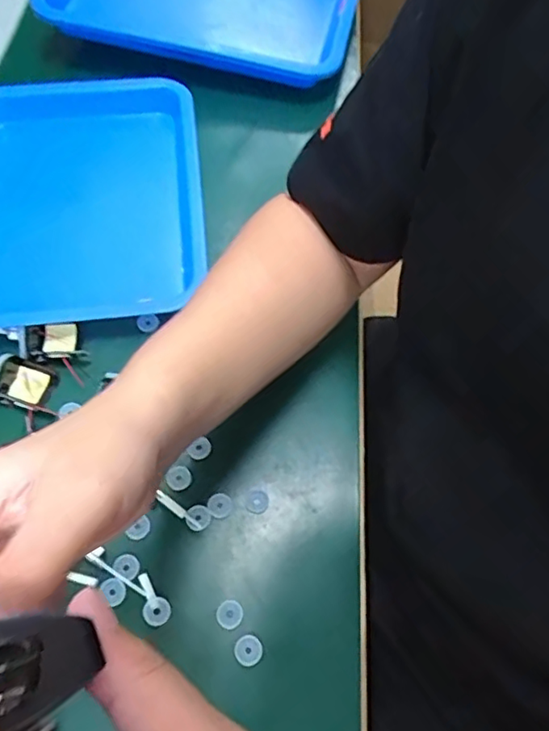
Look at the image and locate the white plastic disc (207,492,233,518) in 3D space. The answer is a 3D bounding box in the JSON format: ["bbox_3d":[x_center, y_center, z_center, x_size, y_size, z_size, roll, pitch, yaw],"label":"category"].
[{"bbox_3d":[-0.039,0.099,0.408,0.018,0.004,0.017,1,61,-1],"label":"white plastic disc"}]

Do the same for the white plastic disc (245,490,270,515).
[{"bbox_3d":[-0.013,0.099,0.416,0.017,0.004,0.016,1,61,-1],"label":"white plastic disc"}]

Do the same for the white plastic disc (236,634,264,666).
[{"bbox_3d":[-0.017,0.183,0.369,0.017,0.004,0.017,-30,66,-17],"label":"white plastic disc"}]

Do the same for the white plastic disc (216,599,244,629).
[{"bbox_3d":[-0.029,0.165,0.380,0.017,0.008,0.017,1,61,-1],"label":"white plastic disc"}]

